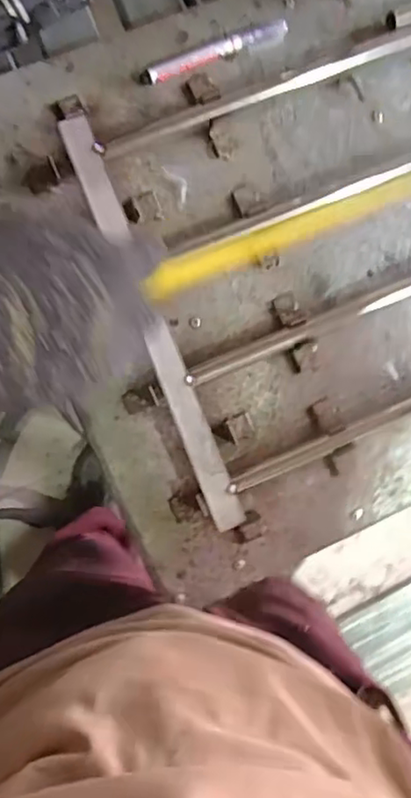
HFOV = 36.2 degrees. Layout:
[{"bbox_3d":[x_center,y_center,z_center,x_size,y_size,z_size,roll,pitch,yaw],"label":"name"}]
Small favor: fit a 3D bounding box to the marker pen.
[{"bbox_3d":[0.008,-0.291,0.528,0.131,0.009,0.017,-22,96,-6],"label":"marker pen"}]

